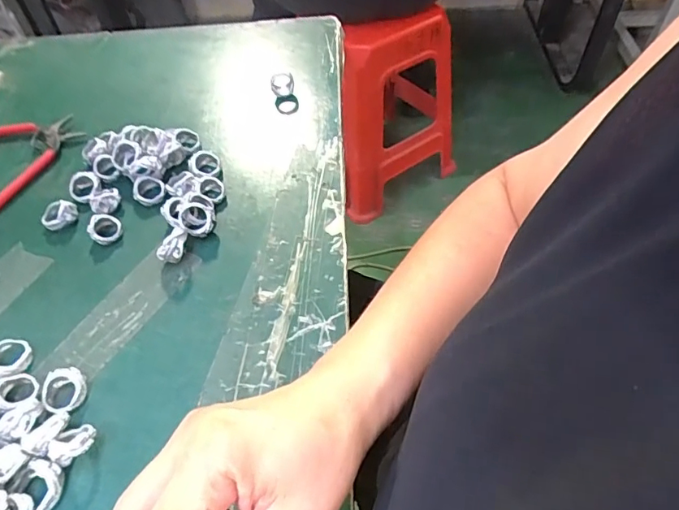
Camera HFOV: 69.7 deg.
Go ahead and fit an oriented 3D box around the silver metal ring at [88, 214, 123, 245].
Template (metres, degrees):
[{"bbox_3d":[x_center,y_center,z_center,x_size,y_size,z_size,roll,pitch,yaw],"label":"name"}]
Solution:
[{"bbox_3d":[-0.190,-0.022,0.395,0.024,0.018,0.022,-31,56,-18],"label":"silver metal ring"}]

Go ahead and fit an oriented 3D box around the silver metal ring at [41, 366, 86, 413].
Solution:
[{"bbox_3d":[-0.178,0.087,0.315,0.025,0.015,0.027,-2,52,3],"label":"silver metal ring"}]

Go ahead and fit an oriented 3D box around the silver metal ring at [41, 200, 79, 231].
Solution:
[{"bbox_3d":[-0.237,-0.034,0.413,0.028,0.015,0.024,-26,55,-15],"label":"silver metal ring"}]

